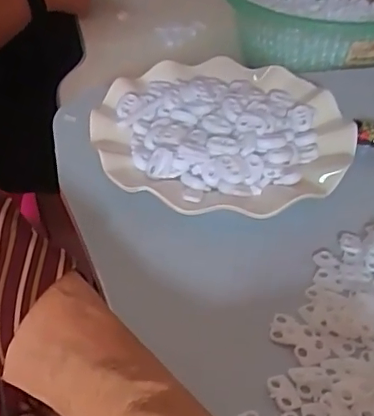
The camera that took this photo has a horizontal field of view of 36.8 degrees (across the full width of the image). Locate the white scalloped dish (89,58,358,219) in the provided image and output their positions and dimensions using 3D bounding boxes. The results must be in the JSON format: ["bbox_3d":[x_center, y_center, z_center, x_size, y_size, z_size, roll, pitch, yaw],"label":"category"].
[{"bbox_3d":[0.024,-0.053,0.401,0.179,0.034,0.178,0,39,-1],"label":"white scalloped dish"}]

